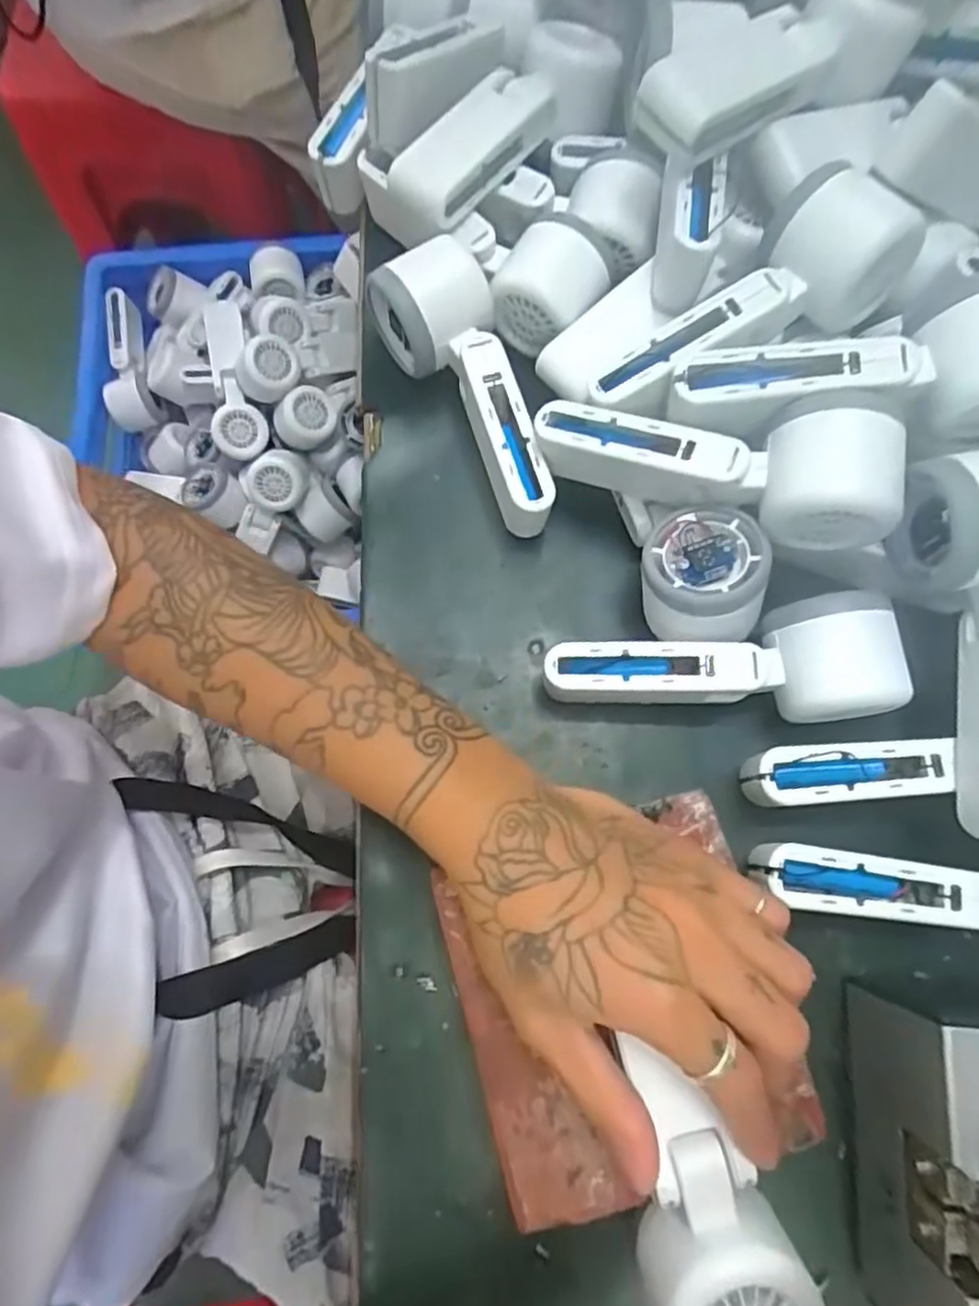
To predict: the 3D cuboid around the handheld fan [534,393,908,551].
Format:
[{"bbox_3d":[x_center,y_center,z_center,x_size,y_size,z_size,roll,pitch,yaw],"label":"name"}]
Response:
[{"bbox_3d":[0.104,-0.092,0.329,0.164,0.050,0.054,13,76,19],"label":"handheld fan"}]

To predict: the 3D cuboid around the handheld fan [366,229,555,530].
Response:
[{"bbox_3d":[-0.017,-0.141,0.376,0.062,0.047,0.157,-14,76,-2],"label":"handheld fan"}]

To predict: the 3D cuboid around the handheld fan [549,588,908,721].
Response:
[{"bbox_3d":[0.107,0.008,0.337,0.157,0.057,0.052,-3,76,0],"label":"handheld fan"}]

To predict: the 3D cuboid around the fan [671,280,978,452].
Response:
[{"bbox_3d":[0.166,-0.127,0.307,0.164,0.048,0.054,-5,75,-1],"label":"fan"}]

